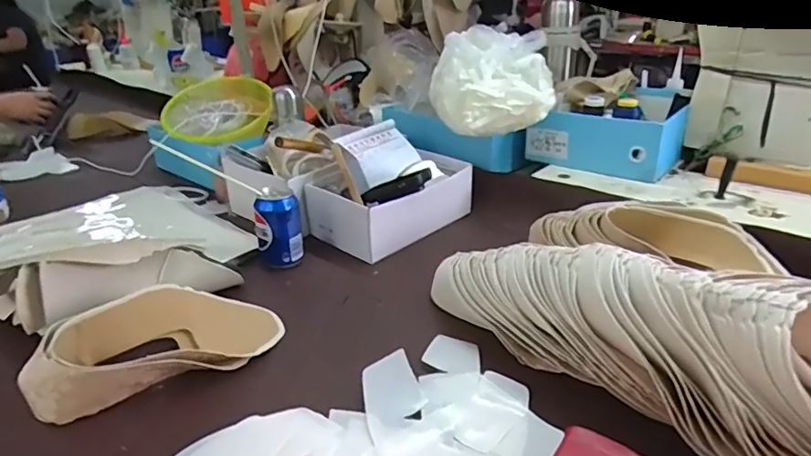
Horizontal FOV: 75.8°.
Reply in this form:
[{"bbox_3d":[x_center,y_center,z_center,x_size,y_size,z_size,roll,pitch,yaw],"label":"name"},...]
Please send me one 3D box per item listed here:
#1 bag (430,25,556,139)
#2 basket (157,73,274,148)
[{"bbox_3d":[0.146,-0.259,0.904,0.208,0.143,0.187,0,25,6],"label":"bag"},{"bbox_3d":[-0.421,-0.287,1.210,0.267,0.080,0.299,-12,38,-18],"label":"basket"}]

